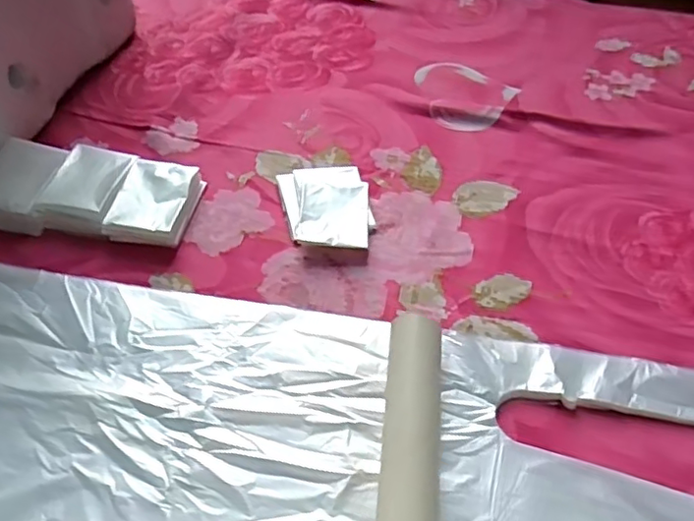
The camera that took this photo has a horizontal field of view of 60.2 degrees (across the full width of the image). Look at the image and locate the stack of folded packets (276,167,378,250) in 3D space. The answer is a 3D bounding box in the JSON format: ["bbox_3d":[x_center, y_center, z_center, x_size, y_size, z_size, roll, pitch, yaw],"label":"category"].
[{"bbox_3d":[-0.018,-0.053,0.573,0.081,0.020,0.111,-9,53,-8],"label":"stack of folded packets"}]

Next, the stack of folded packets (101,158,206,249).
[{"bbox_3d":[-0.178,-0.054,0.563,0.066,0.032,0.088,11,53,8],"label":"stack of folded packets"}]

